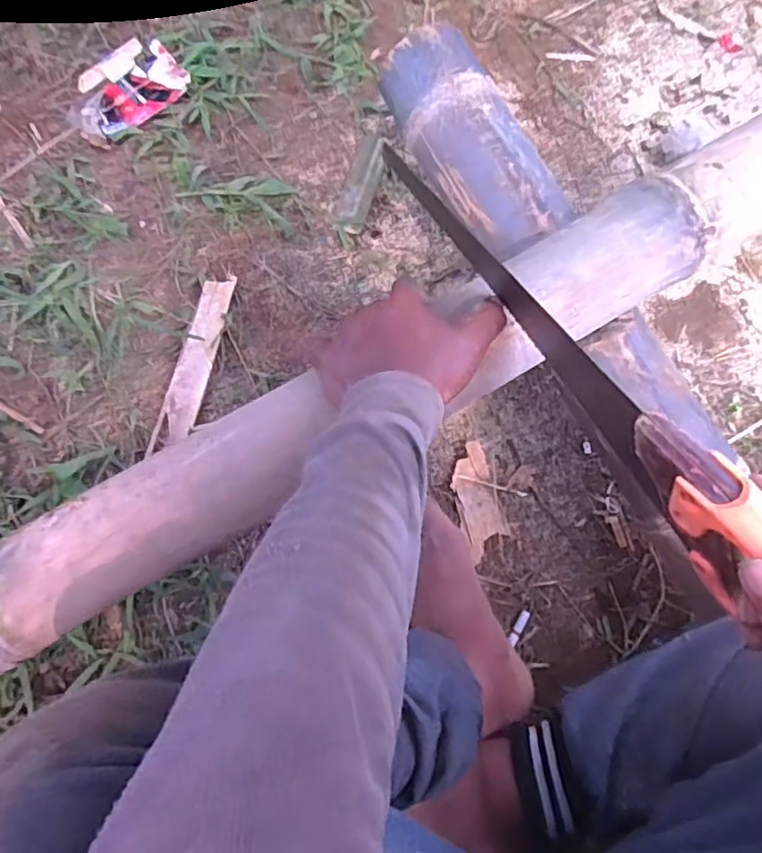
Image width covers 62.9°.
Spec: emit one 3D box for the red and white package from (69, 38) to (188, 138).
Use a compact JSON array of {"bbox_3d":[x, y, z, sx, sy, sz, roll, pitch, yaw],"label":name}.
[{"bbox_3d":[-0.309,-0.403,0.740,0.136,0.019,0.118,-40,79,-12],"label":"red and white package"}]

